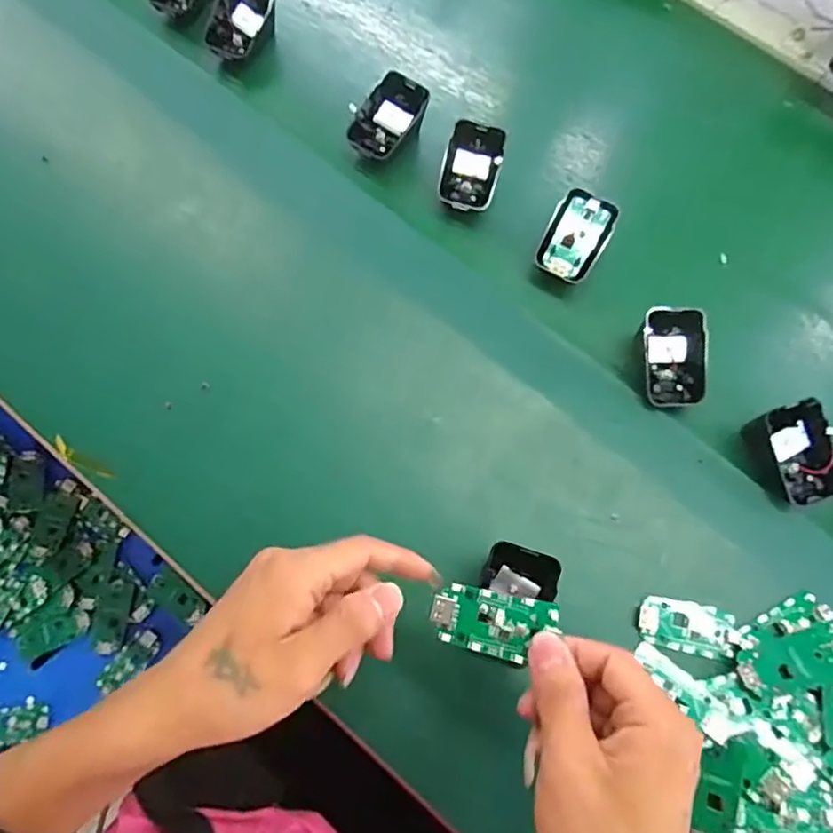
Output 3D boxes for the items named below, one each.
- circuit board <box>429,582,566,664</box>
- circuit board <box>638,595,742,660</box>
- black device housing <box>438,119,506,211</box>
[{"bbox_3d":[0.039,0.104,0.305,0.061,0.010,0.031,13,69,2],"label":"circuit board"},{"bbox_3d":[0.174,0.135,0.388,0.062,0.005,0.031,12,67,2],"label":"circuit board"},{"bbox_3d":[0.043,-0.198,0.487,0.046,0.039,0.067,12,69,2],"label":"black device housing"}]

